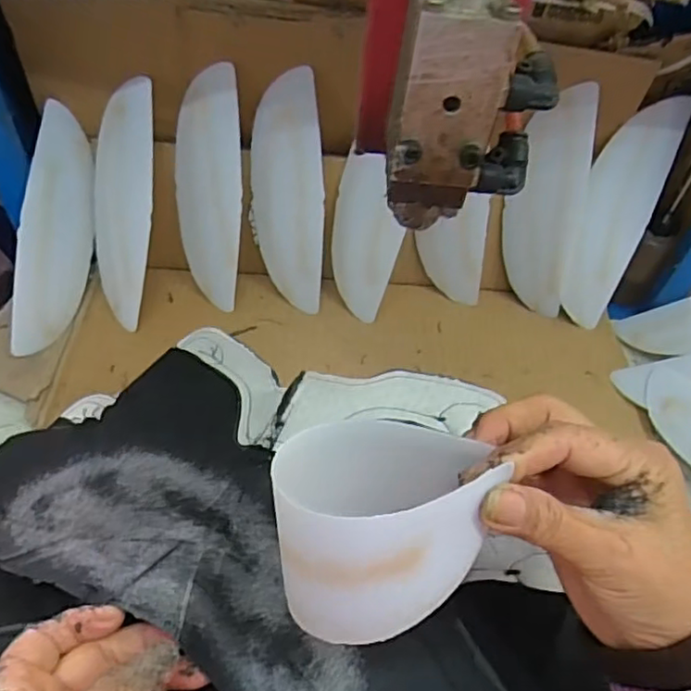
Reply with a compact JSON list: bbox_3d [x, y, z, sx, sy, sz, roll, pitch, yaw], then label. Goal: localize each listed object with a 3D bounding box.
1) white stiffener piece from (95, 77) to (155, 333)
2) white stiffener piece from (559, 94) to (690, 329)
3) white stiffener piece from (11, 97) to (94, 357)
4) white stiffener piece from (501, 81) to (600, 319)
[{"bbox_3d":[-0.207,-0.127,0.569,0.074,0.215,0.010,16,18,31],"label":"white stiffener piece"},{"bbox_3d":[0.259,-0.126,0.592,0.071,0.216,0.033,19,20,9],"label":"white stiffener piece"},{"bbox_3d":[-0.264,-0.103,0.568,0.036,0.063,0.216,9,92,1],"label":"white stiffener piece"},{"bbox_3d":[0.188,-0.132,0.585,0.068,0.213,0.013,16,33,21],"label":"white stiffener piece"}]

